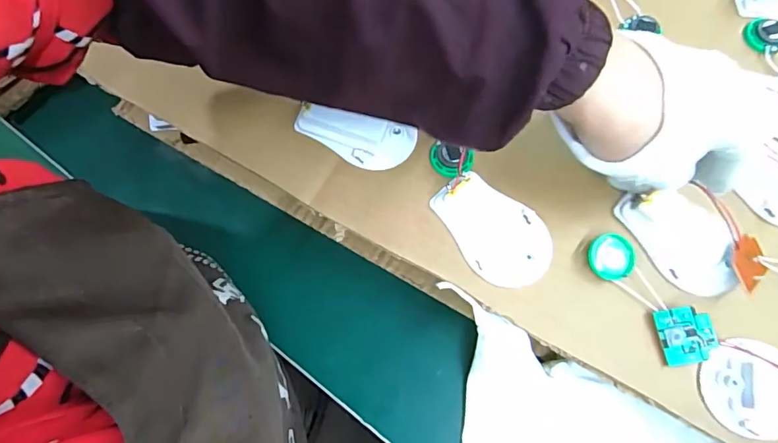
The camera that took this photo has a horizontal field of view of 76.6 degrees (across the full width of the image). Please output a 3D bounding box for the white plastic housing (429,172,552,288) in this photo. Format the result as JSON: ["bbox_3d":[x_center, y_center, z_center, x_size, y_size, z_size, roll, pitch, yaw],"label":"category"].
[{"bbox_3d":[0.068,0.004,0.308,0.052,0.024,0.076,-30,73,-10],"label":"white plastic housing"}]

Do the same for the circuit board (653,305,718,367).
[{"bbox_3d":[0.173,0.066,0.287,0.028,0.004,0.032,-12,73,14],"label":"circuit board"}]

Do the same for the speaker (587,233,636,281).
[{"bbox_3d":[0.136,0.021,0.303,0.027,0.008,0.027,-2,83,13],"label":"speaker"}]

